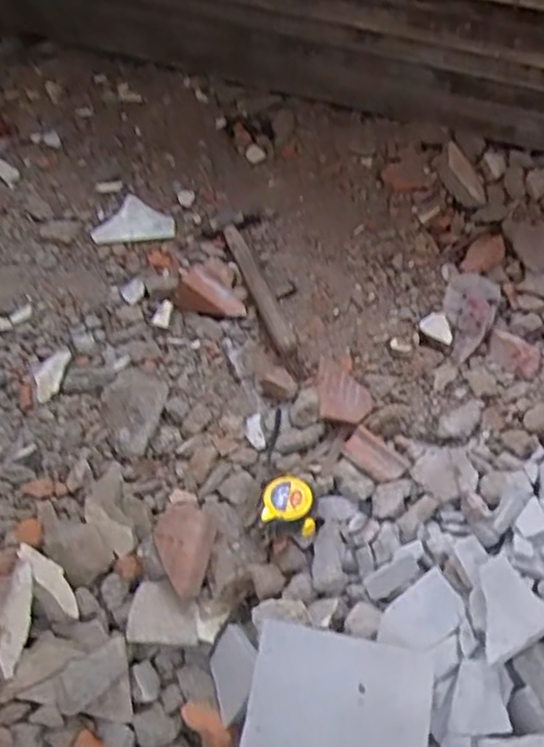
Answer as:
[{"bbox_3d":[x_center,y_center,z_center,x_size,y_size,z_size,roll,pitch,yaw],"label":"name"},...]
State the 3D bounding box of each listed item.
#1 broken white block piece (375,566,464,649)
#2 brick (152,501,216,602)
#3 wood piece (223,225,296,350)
[{"bbox_3d":[0.185,0.298,0.830,0.110,0.020,0.069,-33,60,-16],"label":"broken white block piece"},{"bbox_3d":[-0.113,0.229,0.899,0.079,0.033,0.122,-21,58,-9],"label":"brick"},{"bbox_3d":[-0.026,-0.154,1.133,0.031,0.019,0.279,-20,58,-8],"label":"wood piece"}]

